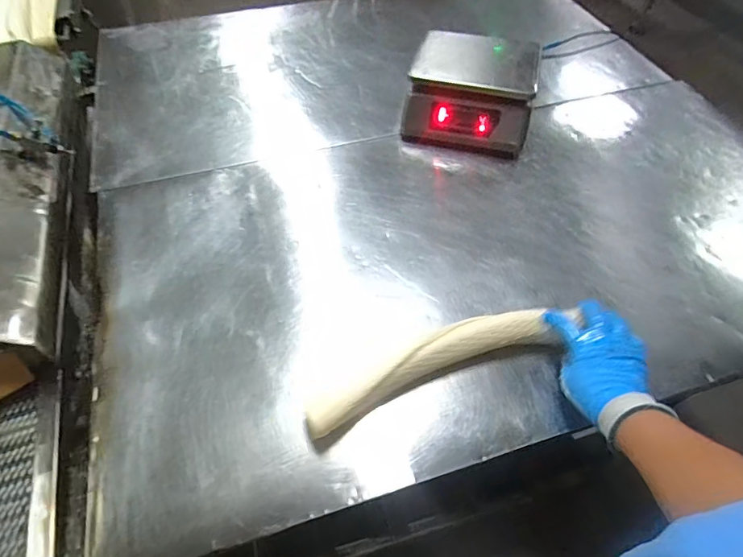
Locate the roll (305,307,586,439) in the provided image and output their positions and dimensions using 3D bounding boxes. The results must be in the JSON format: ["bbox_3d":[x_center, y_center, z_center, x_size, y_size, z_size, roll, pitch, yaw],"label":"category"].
[{"bbox_3d":[0.083,0.100,0.571,0.348,0.037,0.060,-21,57,-16],"label":"roll"}]

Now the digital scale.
[{"bbox_3d":[0.186,-0.358,0.878,0.229,0.127,0.201,12,55,8],"label":"digital scale"}]

